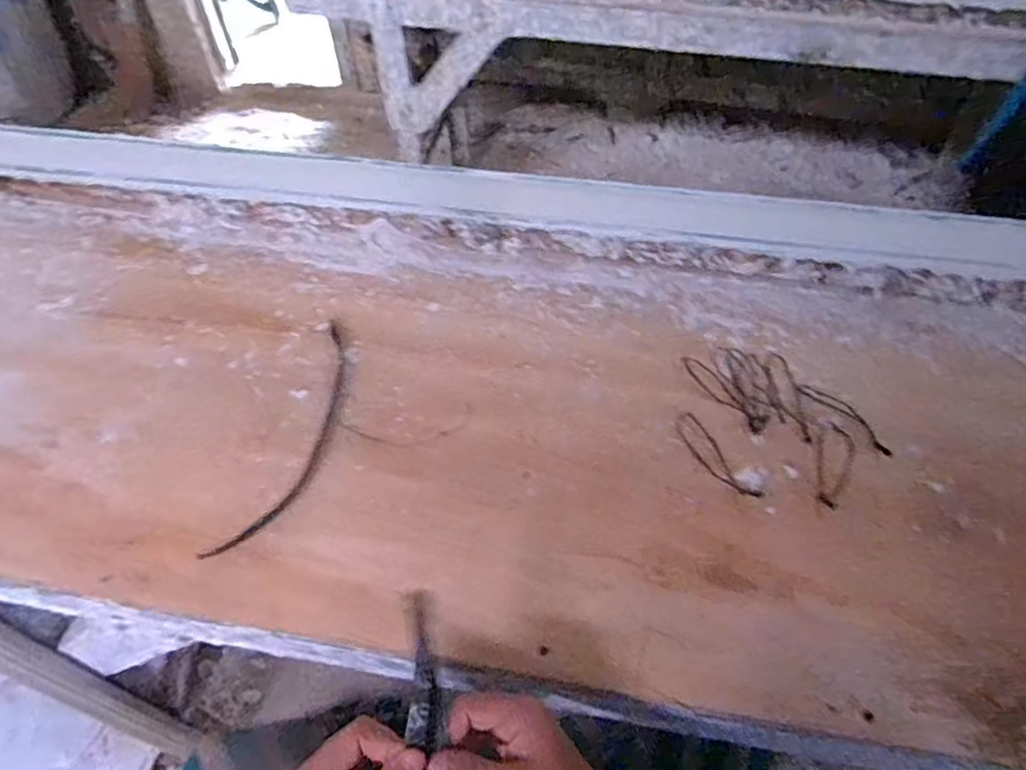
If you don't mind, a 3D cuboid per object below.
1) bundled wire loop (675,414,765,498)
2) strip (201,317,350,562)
[{"bbox_3d":[0.188,0.067,0.586,0.028,0.008,0.106,-19,55,-16],"label":"bundled wire loop"},{"bbox_3d":[-0.202,0.042,0.599,0.057,0.005,0.275,11,52,7],"label":"strip"}]

